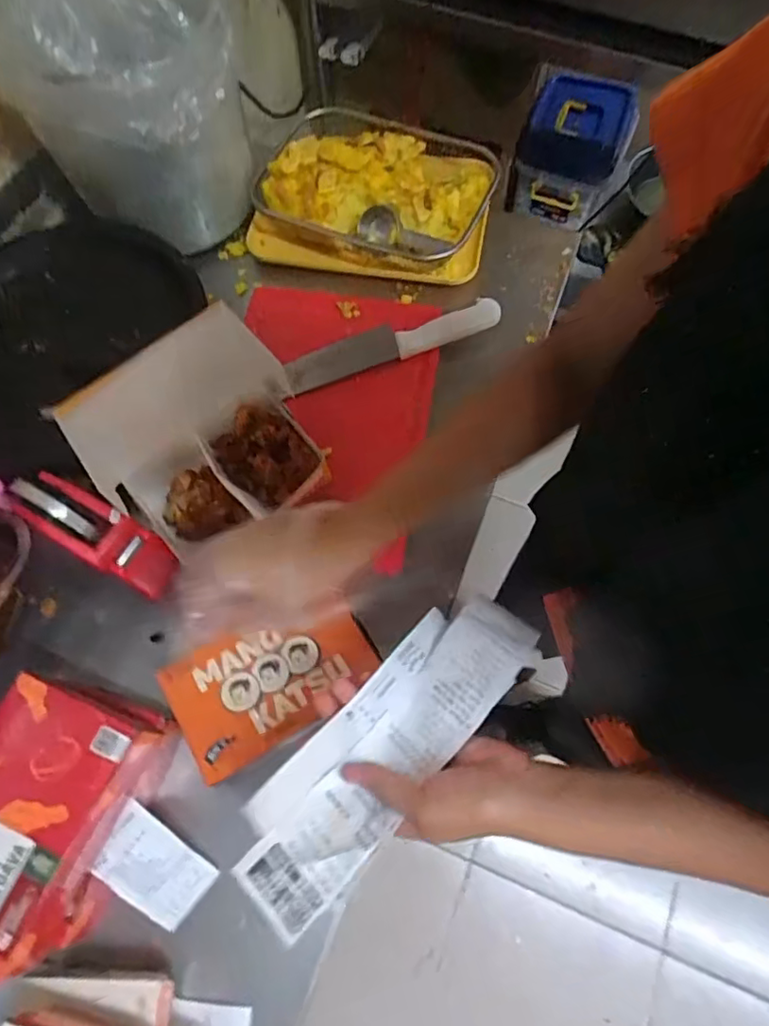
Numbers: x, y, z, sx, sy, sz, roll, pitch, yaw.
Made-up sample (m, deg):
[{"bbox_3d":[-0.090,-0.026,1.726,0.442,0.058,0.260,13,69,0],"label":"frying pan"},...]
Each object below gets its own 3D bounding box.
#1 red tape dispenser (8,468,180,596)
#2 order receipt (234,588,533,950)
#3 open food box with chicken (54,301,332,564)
[{"bbox_3d":[-0.280,0.019,0.571,0.161,0.052,0.054,33,71,-4],"label":"red tape dispenser"},{"bbox_3d":[0.003,0.150,0.388,0.077,0.027,0.241,42,74,15],"label":"order receipt"},{"bbox_3d":[-0.166,-0.060,0.560,0.197,0.157,0.144,-35,72,-13],"label":"open food box with chicken"}]

